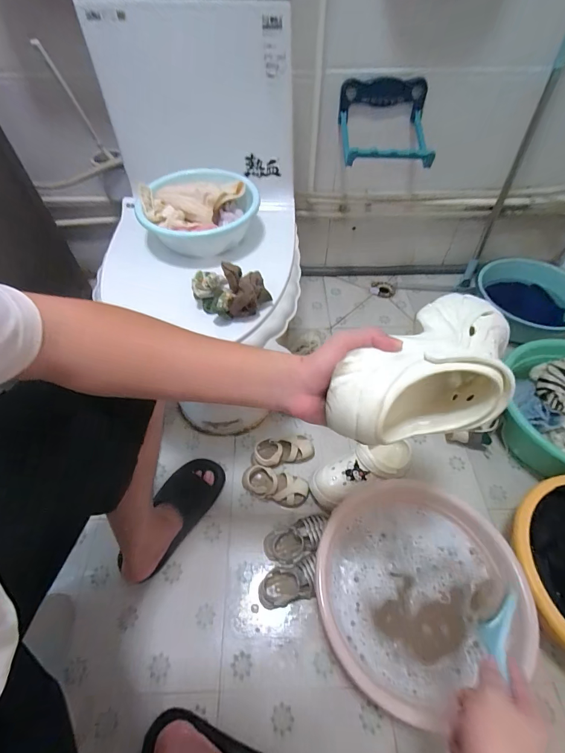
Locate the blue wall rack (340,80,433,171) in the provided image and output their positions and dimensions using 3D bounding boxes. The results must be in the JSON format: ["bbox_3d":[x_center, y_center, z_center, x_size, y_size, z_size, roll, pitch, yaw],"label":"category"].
[{"bbox_3d":[0.259,-0.632,0.855,0.223,0.124,0.246,2,56,2],"label":"blue wall rack"}]

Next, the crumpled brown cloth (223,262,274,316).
[{"bbox_3d":[-0.057,-0.145,0.561,0.069,0.064,0.073,-8,56,-5],"label":"crumpled brown cloth"}]

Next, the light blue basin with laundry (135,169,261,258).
[{"bbox_3d":[-0.158,-0.321,0.676,0.211,0.086,0.202,0,56,0],"label":"light blue basin with laundry"}]

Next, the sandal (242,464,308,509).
[{"bbox_3d":[-0.017,0.258,0.807,0.150,0.048,0.067,13,57,9],"label":"sandal"}]

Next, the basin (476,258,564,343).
[{"bbox_3d":[0.817,-0.239,1.102,0.334,0.098,0.316,-6,56,-3],"label":"basin"}]

